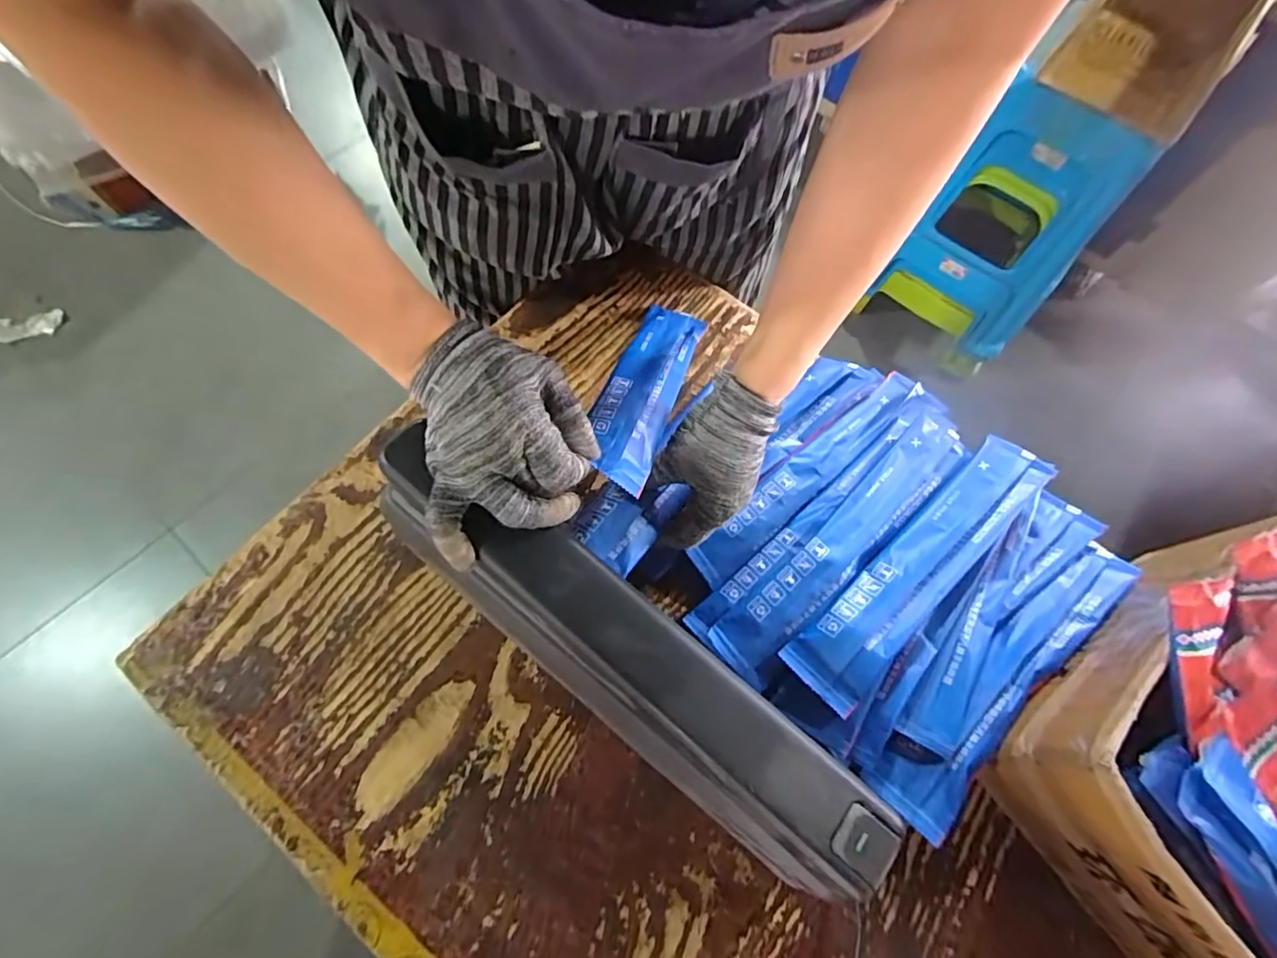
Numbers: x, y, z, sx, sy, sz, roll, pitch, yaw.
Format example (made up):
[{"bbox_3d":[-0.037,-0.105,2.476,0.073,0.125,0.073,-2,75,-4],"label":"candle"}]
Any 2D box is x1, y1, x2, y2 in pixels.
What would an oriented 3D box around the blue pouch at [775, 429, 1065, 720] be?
[{"bbox_3d":[0.222,0.058,0.441,0.280,0.015,0.058,-38,60,-19],"label":"blue pouch"}]

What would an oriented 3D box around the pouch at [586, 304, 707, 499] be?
[{"bbox_3d":[0.010,-0.084,0.467,0.056,0.018,0.278,14,39,3],"label":"pouch"}]

